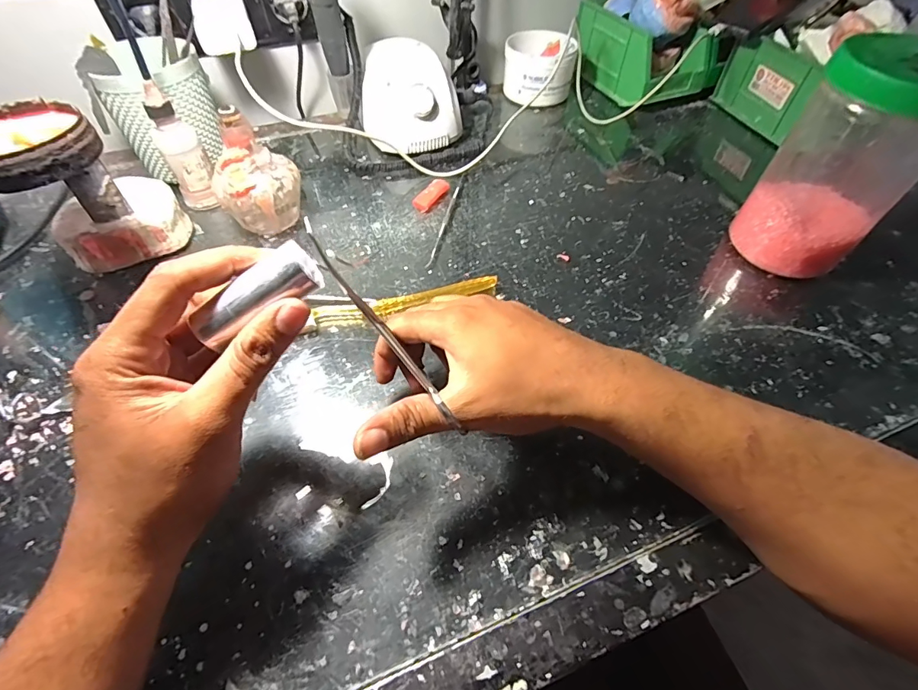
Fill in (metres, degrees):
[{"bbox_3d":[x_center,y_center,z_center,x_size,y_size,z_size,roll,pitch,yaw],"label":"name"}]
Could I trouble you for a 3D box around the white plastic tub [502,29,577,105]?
[{"bbox_3d":[0.104,-0.358,0.579,0.092,0.065,0.100,8,53,5],"label":"white plastic tub"}]

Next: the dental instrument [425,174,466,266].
[{"bbox_3d":[-0.012,-0.130,0.440,0.006,0.007,0.147,11,53,7],"label":"dental instrument"}]

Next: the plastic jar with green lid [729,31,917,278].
[{"bbox_3d":[0.300,-0.137,0.348,0.089,0.166,0.088,0,53,-1],"label":"plastic jar with green lid"}]

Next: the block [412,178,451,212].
[{"bbox_3d":[-0.028,-0.155,0.456,0.016,0.013,0.048,25,56,17],"label":"block"}]

